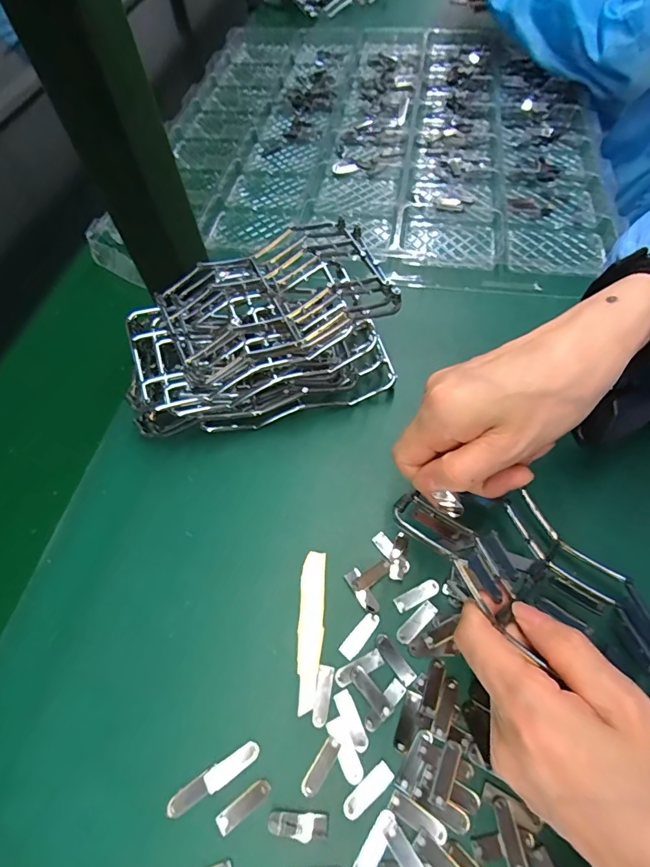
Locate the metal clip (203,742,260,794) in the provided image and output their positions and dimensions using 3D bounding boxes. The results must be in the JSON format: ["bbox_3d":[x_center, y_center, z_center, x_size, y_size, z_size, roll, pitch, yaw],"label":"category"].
[{"bbox_3d":[-0.046,0.165,0.221,0.028,0.006,0.009,-31,63,-14],"label":"metal clip"}]

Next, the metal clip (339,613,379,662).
[{"bbox_3d":[0.020,0.112,0.249,0.008,0.004,0.028,37,68,21],"label":"metal clip"}]

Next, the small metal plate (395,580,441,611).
[{"bbox_3d":[0.054,0.094,0.258,0.028,0.004,0.008,-25,62,-11],"label":"small metal plate"}]

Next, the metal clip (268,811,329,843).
[{"bbox_3d":[-0.013,0.185,0.209,0.028,0.004,0.010,1,60,3],"label":"metal clip"}]

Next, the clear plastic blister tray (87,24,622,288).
[{"bbox_3d":[0.054,-0.363,0.523,0.484,0.017,0.517,6,61,6],"label":"clear plastic blister tray"}]

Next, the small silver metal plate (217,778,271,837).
[{"bbox_3d":[-0.039,0.180,0.214,0.028,0.004,0.009,-34,64,-16],"label":"small silver metal plate"}]

